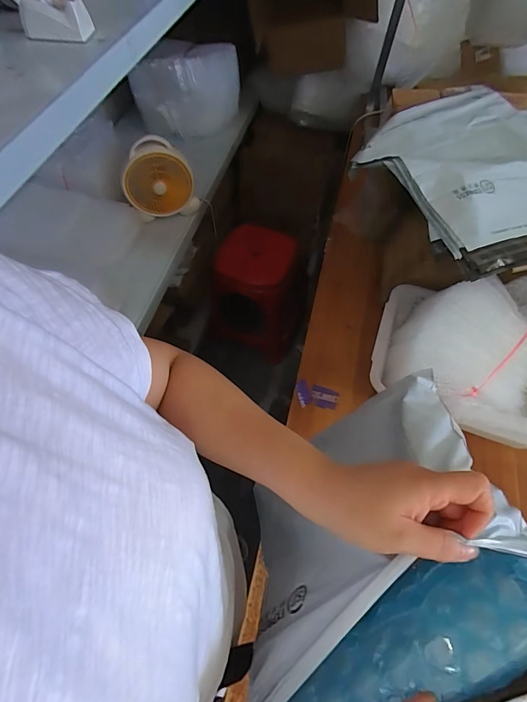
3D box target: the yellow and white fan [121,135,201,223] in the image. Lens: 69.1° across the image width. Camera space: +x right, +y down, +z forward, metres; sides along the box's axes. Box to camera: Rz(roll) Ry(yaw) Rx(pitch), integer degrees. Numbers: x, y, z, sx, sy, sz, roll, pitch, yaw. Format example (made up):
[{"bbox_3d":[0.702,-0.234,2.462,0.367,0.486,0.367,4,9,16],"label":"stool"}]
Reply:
[{"bbox_3d":[-0.320,-0.525,1.171,0.211,0.238,0.085,-9,37,-5],"label":"yellow and white fan"}]

